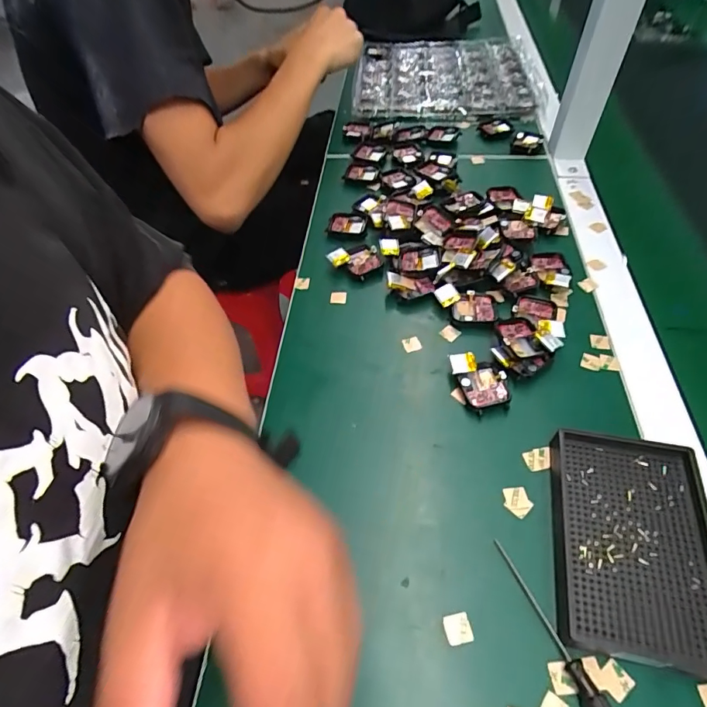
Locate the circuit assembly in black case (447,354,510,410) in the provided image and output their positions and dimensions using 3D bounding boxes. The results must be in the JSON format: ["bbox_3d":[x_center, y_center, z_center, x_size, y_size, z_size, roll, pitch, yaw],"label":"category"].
[{"bbox_3d":[0.107,0.022,0.382,0.039,0.019,0.052,-18,54,-11],"label":"circuit assembly in black case"}]

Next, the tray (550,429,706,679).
[{"bbox_3d":[0.183,0.122,0.297,0.096,0.021,0.136,10,54,10],"label":"tray"}]

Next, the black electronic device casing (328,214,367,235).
[{"bbox_3d":[-0.008,-0.149,0.522,0.043,0.006,0.036,8,54,8],"label":"black electronic device casing"}]

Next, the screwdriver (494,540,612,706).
[{"bbox_3d":[0.122,0.172,0.265,0.010,0.016,0.129,-18,54,-11],"label":"screwdriver"}]

